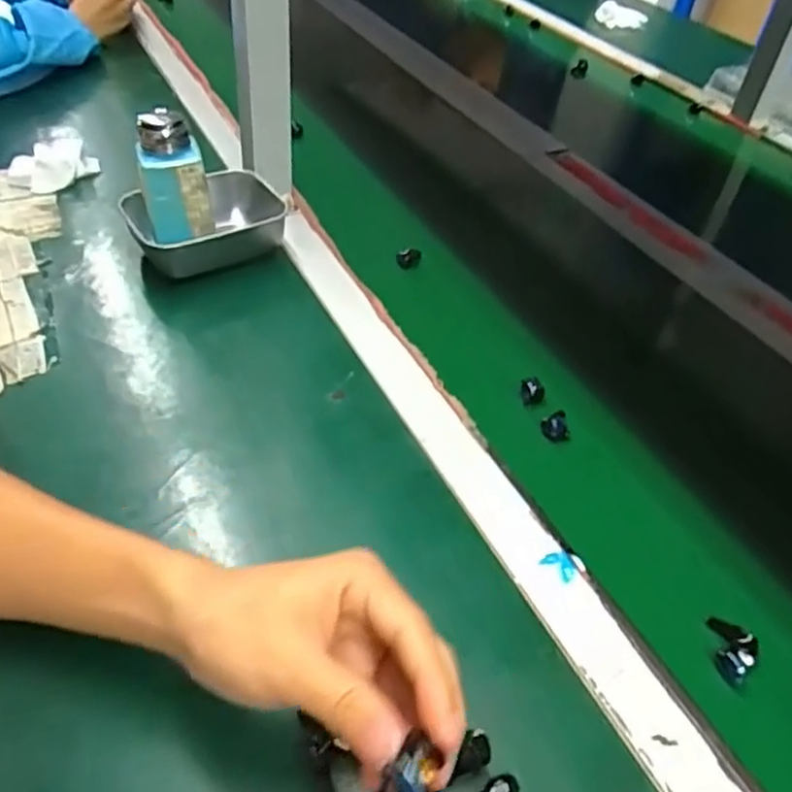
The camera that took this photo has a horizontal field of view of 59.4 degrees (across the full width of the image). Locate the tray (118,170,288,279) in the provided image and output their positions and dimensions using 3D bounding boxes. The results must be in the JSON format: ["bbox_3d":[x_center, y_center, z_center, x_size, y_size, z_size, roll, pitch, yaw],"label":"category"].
[{"bbox_3d":[-0.173,-0.155,0.648,0.142,0.054,0.103,-21,50,-25],"label":"tray"}]

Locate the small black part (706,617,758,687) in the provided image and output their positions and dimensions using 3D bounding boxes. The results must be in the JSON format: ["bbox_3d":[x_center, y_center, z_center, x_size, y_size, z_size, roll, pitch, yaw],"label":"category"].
[{"bbox_3d":[0.193,0.146,0.394,0.023,0.008,0.039,7,44,2],"label":"small black part"}]

